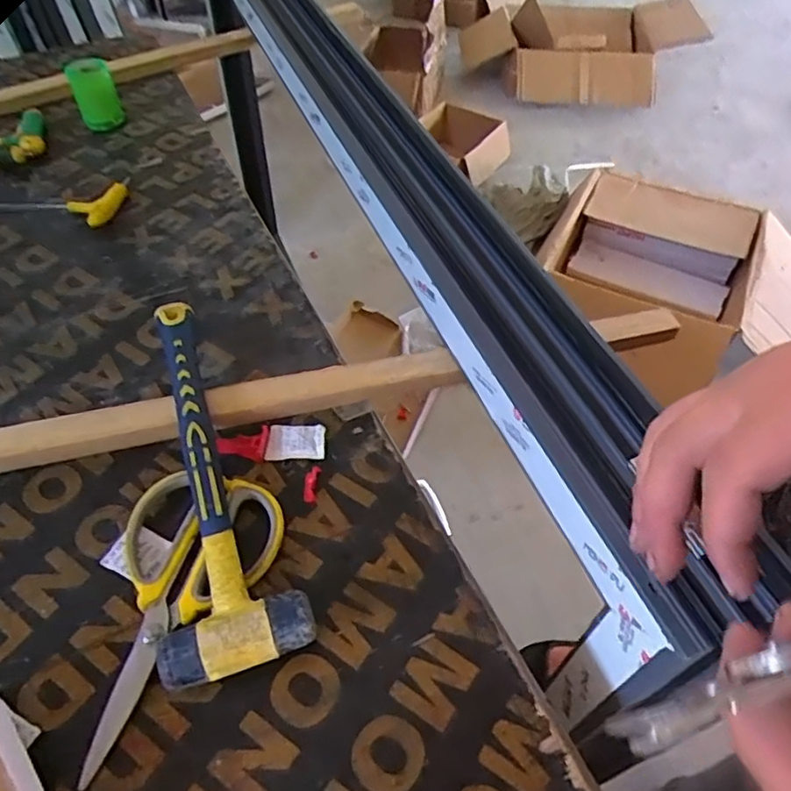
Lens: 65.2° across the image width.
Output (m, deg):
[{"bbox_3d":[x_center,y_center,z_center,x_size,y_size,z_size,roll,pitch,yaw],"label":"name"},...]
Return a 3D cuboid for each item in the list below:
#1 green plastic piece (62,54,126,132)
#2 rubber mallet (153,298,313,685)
[{"bbox_3d":[-0.327,-0.330,0.671,0.046,0.060,0.044,-23,55,-18],"label":"green plastic piece"},{"bbox_3d":[-0.120,0.044,0.382,0.082,0.039,0.251,-15,53,-12],"label":"rubber mallet"}]

